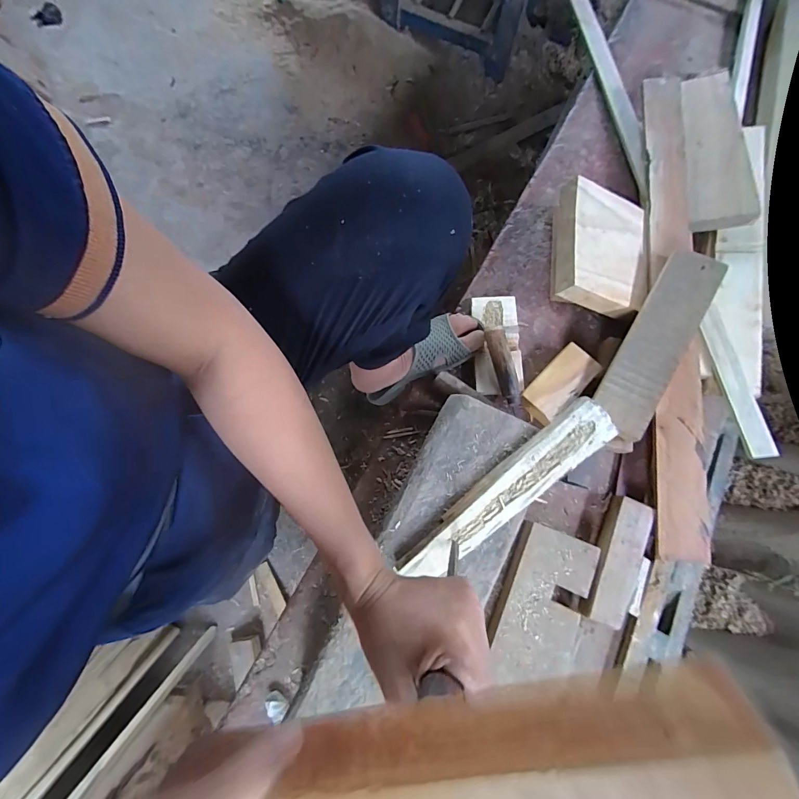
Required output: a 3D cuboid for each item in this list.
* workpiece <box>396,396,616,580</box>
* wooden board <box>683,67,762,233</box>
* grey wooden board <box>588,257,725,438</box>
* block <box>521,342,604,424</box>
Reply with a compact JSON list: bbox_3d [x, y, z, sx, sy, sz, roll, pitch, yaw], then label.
[{"bbox_3d":[0.133,0.109,0.458,0.299,0.021,0.056,-38,82,-9],"label":"workpiece"},{"bbox_3d":[0.591,-0.475,0.714,0.098,0.017,0.346,2,75,19],"label":"wooden board"},{"bbox_3d":[0.401,-0.095,0.594,0.079,0.015,0.317,29,83,22],"label":"grey wooden board"},{"bbox_3d":[0.260,-0.023,0.613,0.068,0.022,0.137,43,80,7],"label":"block"}]

